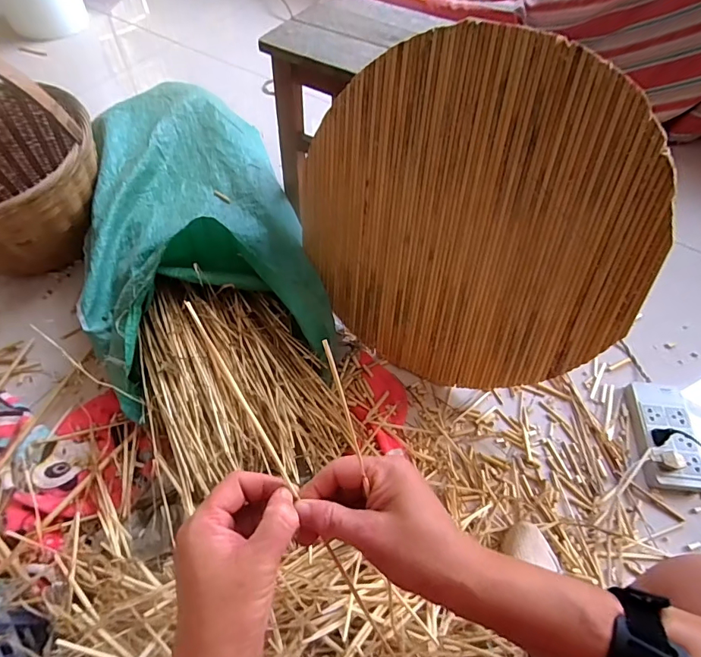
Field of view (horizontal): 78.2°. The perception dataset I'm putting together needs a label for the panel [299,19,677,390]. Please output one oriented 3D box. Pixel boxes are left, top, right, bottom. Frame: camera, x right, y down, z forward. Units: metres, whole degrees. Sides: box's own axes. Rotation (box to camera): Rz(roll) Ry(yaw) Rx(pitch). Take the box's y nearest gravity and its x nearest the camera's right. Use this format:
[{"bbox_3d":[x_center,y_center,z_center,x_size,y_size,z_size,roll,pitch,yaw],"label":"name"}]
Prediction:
[{"bbox_3d":[0.173,-0.140,0.698,0.540,0.550,0.013,-9,26,35],"label":"panel"}]

